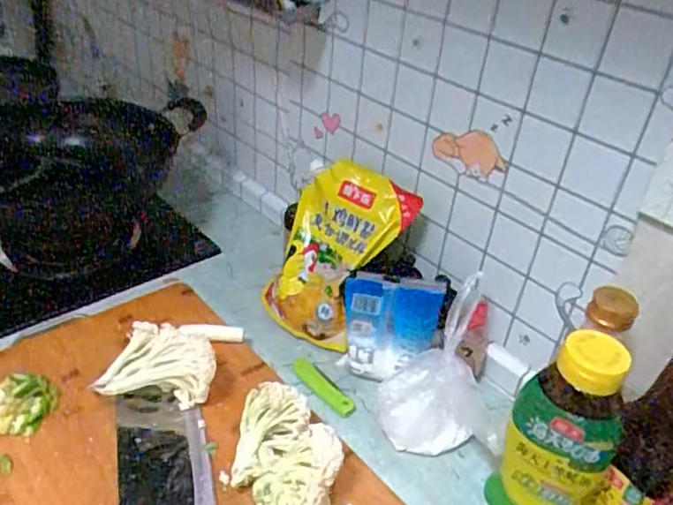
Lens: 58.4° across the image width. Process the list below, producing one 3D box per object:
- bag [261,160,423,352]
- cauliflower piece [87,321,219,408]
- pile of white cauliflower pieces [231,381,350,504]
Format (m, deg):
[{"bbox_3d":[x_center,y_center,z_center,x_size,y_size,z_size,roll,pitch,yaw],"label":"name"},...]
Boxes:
[{"bbox_3d":[-0.013,-0.005,0.811,0.175,0.236,0.038,34,9,35],"label":"bag"},{"bbox_3d":[-0.200,0.122,0.692,0.131,0.069,0.089,5,36,0],"label":"cauliflower piece"},{"bbox_3d":[-0.055,0.197,0.591,0.089,0.078,0.178,-13,40,-24],"label":"pile of white cauliflower pieces"}]

